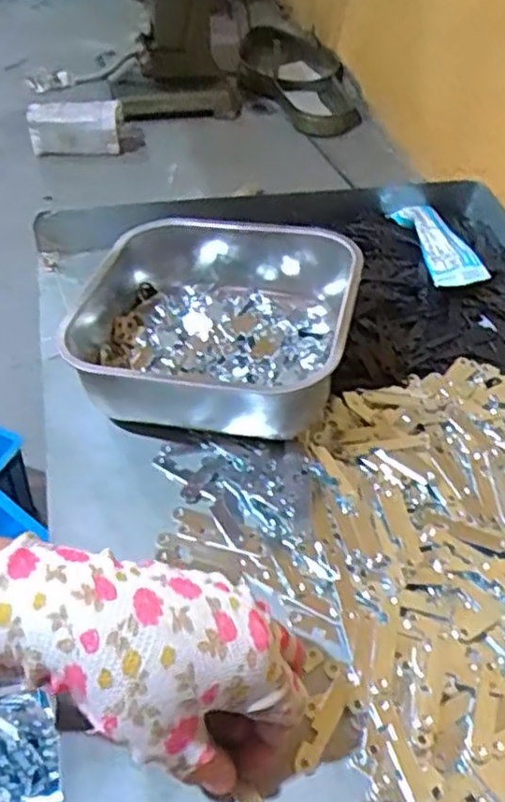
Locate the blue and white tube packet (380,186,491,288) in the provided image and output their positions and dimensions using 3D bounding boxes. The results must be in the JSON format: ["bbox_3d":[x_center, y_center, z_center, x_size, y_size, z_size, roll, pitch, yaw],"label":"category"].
[{"bbox_3d":[0.153,-0.142,0.621,0.042,0.024,0.147,-7,45,-7],"label":"blue and white tube packet"}]

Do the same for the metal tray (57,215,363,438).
[{"bbox_3d":[-0.031,-0.055,0.506,0.180,0.066,0.180,9,46,9],"label":"metal tray"}]

